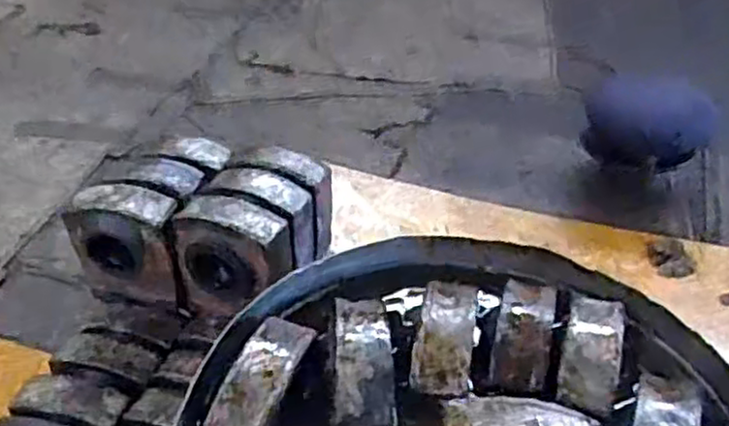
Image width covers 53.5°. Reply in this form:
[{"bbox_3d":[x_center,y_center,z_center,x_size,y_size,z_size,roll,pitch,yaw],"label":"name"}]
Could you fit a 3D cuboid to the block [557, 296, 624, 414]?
[{"bbox_3d":[0.246,0.149,0.787,0.060,0.028,0.147,13,53,10],"label":"block"}]

